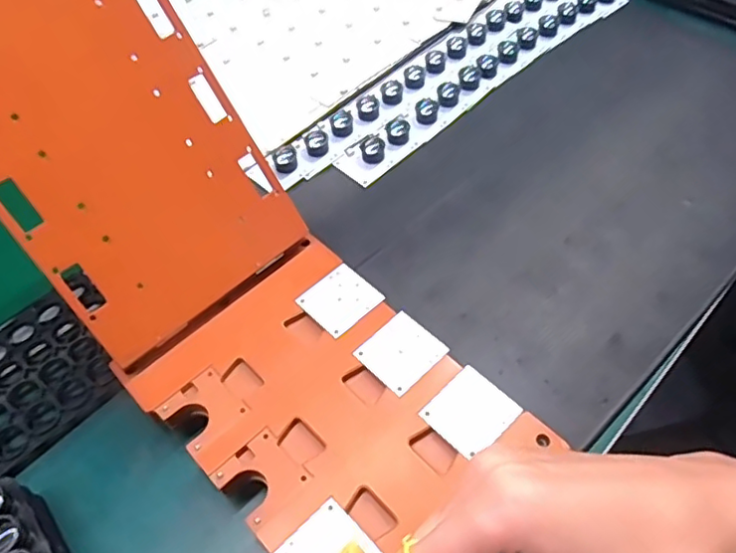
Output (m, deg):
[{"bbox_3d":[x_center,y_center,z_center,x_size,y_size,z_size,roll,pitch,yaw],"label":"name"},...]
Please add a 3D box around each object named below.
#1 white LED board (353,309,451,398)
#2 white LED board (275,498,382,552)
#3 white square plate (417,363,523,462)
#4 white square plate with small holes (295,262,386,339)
[{"bbox_3d":[0.022,0.049,0.390,0.047,0.004,0.044,-39,61,-23],"label":"white LED board"},{"bbox_3d":[-0.023,0.152,0.319,0.048,0.004,0.044,-39,61,-22],"label":"white LED board"},{"bbox_3d":[0.064,0.083,0.363,0.047,0.004,0.044,-39,60,-22],"label":"white square plate"},{"bbox_3d":[-0.020,0.015,0.419,0.047,0.004,0.045,-38,61,-22],"label":"white square plate with small holes"}]

